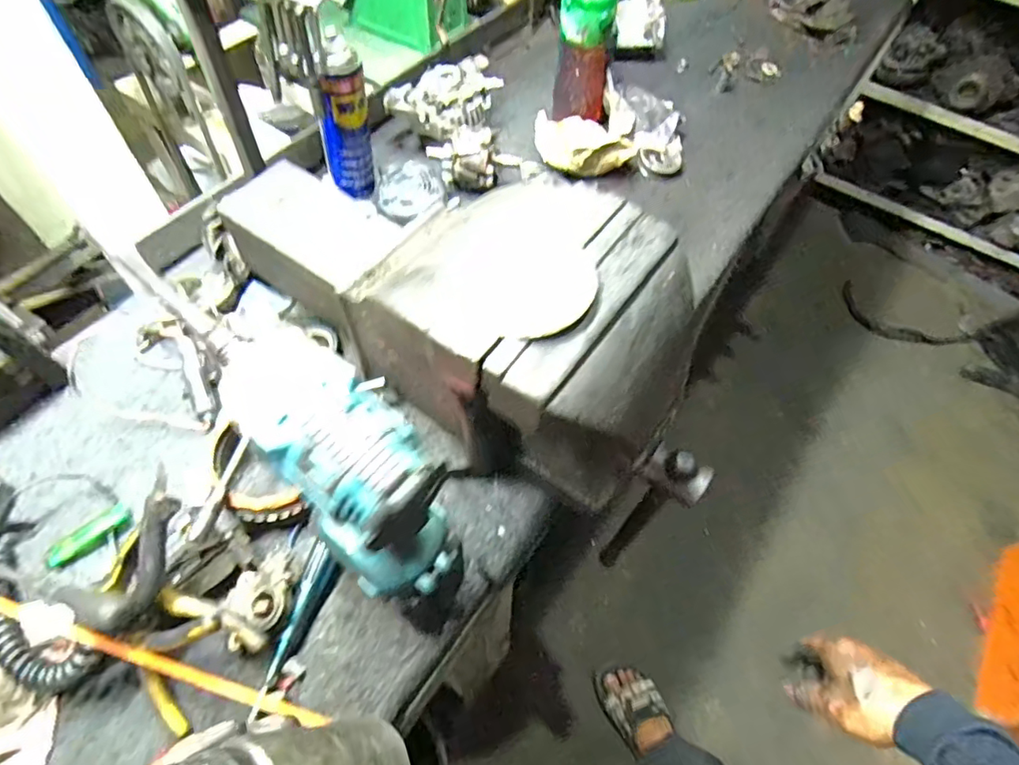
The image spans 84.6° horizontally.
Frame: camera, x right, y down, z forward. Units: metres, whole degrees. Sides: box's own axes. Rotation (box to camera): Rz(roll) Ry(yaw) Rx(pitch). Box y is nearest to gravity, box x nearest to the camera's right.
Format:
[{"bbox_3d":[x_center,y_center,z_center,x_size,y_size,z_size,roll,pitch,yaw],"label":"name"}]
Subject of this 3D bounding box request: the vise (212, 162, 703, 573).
[{"bbox_3d":[-0.055,-0.069,0.552,0.513,0.214,0.189,26,60,27],"label":"vise"}]

